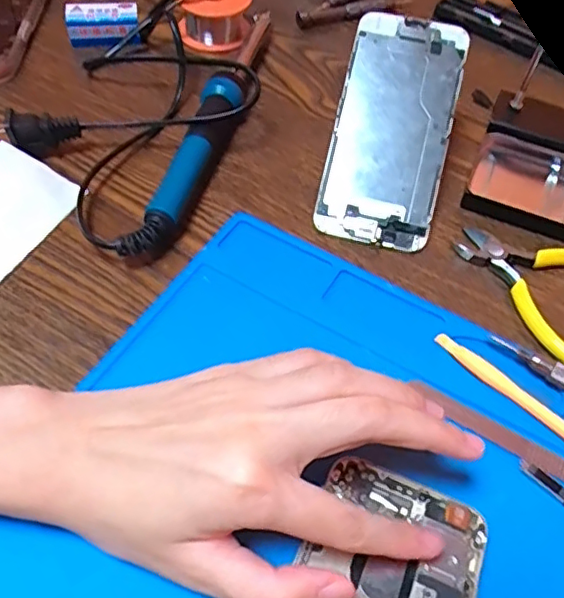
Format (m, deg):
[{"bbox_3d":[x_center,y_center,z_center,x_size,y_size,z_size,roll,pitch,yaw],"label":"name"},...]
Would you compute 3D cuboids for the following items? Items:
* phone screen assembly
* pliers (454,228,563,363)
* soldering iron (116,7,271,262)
[{"bbox_3d":[0.063,-0.097,0.339,0.063,0.007,0.136,13,84,5],"label":"phone screen assembly"},{"bbox_3d":[0.142,-0.009,0.314,0.103,0.013,0.095,33,59,18],"label":"pliers"},{"bbox_3d":[-0.043,-0.111,0.368,0.023,0.024,0.230,13,55,5],"label":"soldering iron"}]

